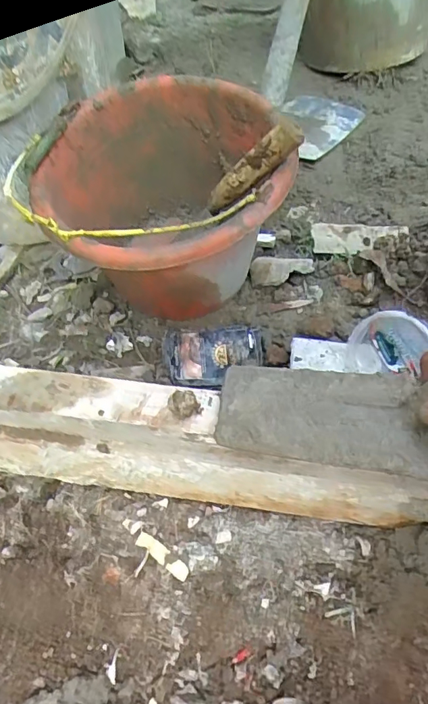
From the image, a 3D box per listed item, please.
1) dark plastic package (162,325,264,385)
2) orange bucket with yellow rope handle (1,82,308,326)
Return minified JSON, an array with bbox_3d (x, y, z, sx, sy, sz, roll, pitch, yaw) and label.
[{"bbox_3d":[0.000,0.004,0.579,0.115,0.016,0.073,-2,63,-3],"label":"dark plastic package"},{"bbox_3d":[-0.055,-0.157,0.607,0.277,0.227,0.325,6,48,9],"label":"orange bucket with yellow rope handle"}]

